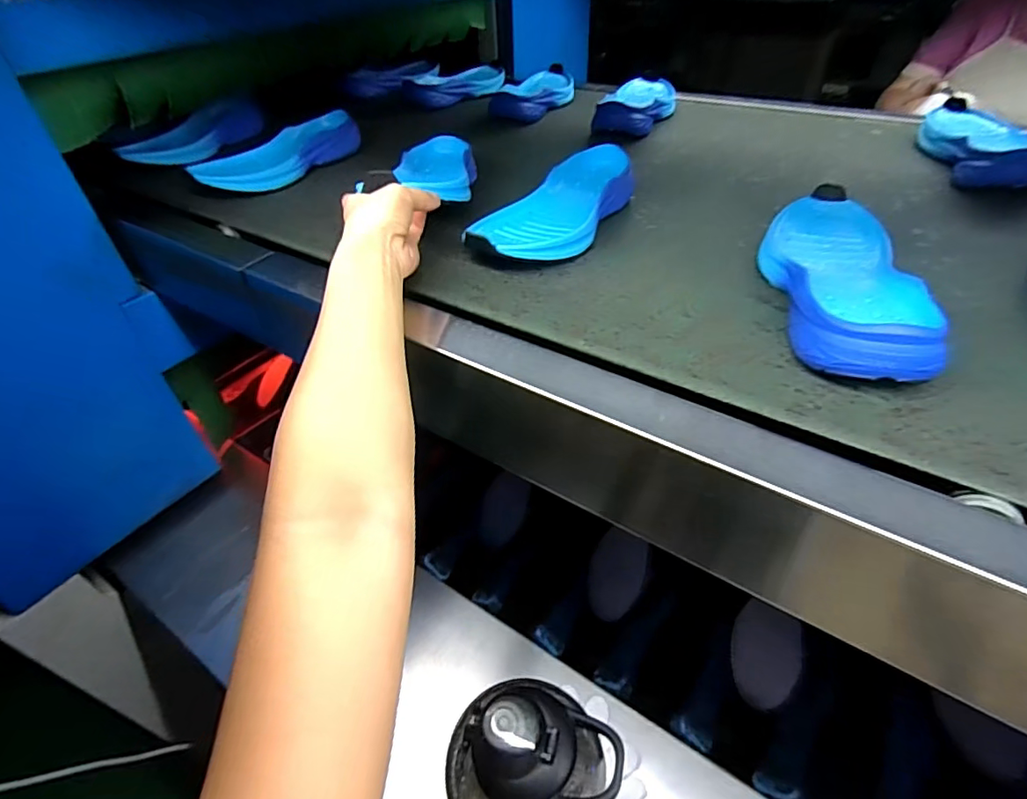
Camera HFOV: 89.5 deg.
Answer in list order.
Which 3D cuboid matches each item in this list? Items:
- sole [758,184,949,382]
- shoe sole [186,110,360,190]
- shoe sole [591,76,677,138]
[{"bbox_3d":[0.245,-0.097,0.396,0.097,0.036,0.256,11,44,15],"label":"sole"},{"bbox_3d":[-0.295,-0.317,0.666,0.087,0.039,0.231,18,46,22],"label":"shoe sole"},{"bbox_3d":[0.191,-0.443,0.784,0.089,0.043,0.247,12,44,16],"label":"shoe sole"}]

